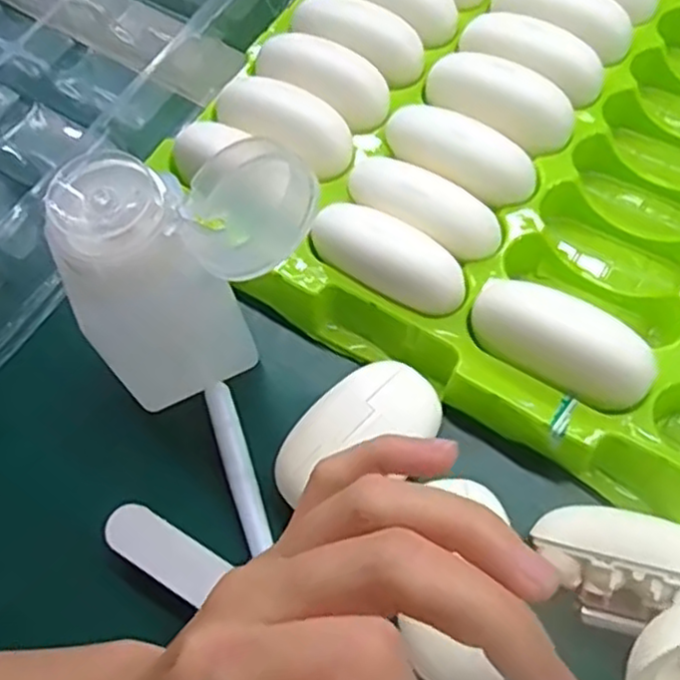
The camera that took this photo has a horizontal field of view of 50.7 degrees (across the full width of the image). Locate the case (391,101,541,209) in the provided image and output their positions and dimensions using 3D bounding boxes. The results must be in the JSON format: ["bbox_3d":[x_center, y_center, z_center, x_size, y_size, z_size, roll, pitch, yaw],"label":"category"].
[{"bbox_3d":[0.047,-0.077,0.298,0.066,0.023,0.029,27,69,15],"label":"case"}]

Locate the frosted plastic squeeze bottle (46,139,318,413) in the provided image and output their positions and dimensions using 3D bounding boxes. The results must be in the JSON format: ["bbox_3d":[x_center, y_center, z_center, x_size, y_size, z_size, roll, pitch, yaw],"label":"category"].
[{"bbox_3d":[-0.048,-0.019,0.255,0.084,0.105,0.048,-4,64,2],"label":"frosted plastic squeeze bottle"}]

